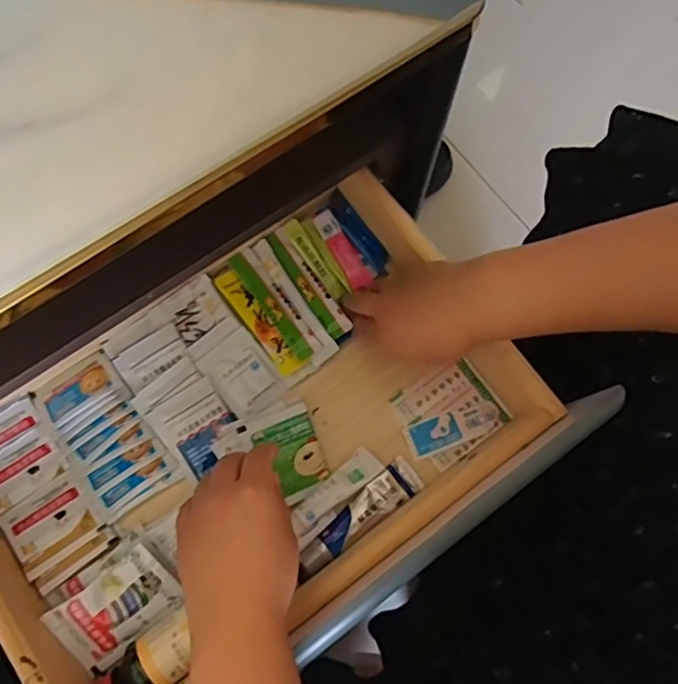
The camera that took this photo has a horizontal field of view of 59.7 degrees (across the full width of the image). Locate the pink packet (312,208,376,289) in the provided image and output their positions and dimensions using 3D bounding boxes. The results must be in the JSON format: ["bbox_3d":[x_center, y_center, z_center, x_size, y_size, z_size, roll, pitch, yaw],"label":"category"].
[{"bbox_3d":[0.003,-0.085,0.526,0.021,0.010,0.077,-29,76,-9],"label":"pink packet"}]

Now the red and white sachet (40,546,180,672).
[{"bbox_3d":[-0.166,0.196,0.439,0.084,0.006,0.052,-37,100,-8],"label":"red and white sachet"}]

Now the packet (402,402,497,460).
[{"bbox_3d":[0.096,0.071,0.496,0.079,0.007,0.029,-21,76,-7],"label":"packet"}]

